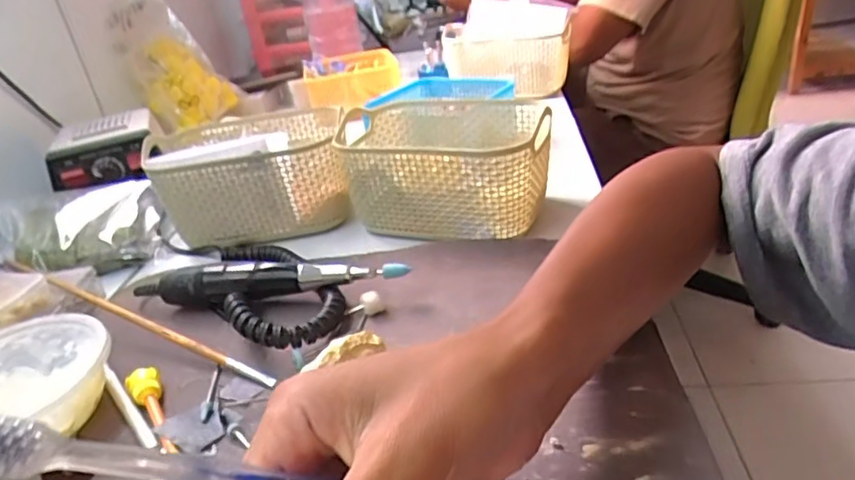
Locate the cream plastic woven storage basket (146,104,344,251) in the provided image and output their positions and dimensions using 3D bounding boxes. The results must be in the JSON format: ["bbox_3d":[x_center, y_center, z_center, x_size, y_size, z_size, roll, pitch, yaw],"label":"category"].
[{"bbox_3d":[-0.161,-0.062,0.531,0.168,0.079,0.129,-10,28,-2],"label":"cream plastic woven storage basket"}]

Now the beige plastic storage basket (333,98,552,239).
[{"bbox_3d":[0.014,-0.060,0.488,0.169,0.079,0.125,3,30,21],"label":"beige plastic storage basket"}]

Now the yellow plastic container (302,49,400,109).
[{"bbox_3d":[-0.112,-0.240,0.866,0.139,0.053,0.126,-13,28,-8],"label":"yellow plastic container"}]

